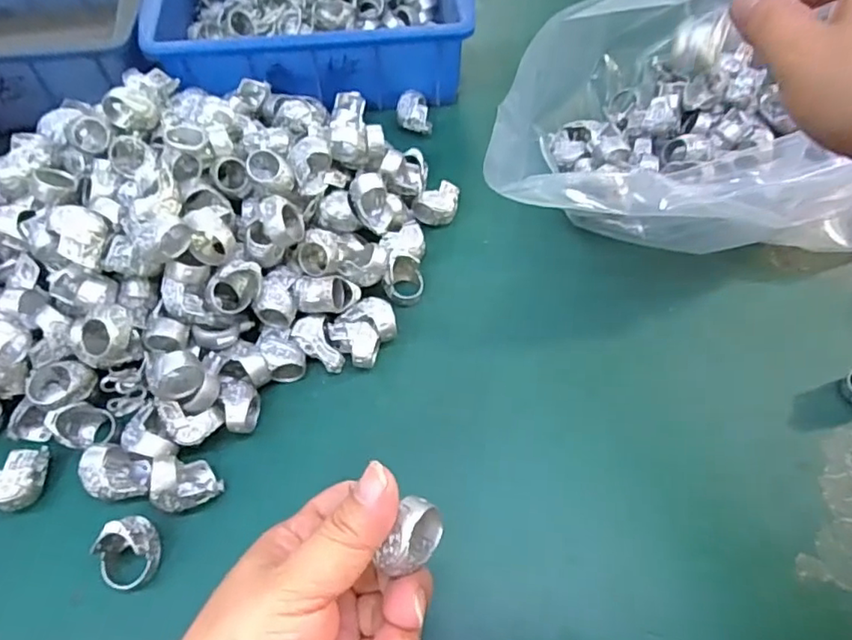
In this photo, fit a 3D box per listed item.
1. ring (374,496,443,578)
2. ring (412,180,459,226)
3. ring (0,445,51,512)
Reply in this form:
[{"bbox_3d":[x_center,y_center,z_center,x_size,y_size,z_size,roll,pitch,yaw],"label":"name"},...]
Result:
[{"bbox_3d":[-0.004,0.082,0.221,0.017,0.020,0.027,21,61,11],"label":"ring"},{"bbox_3d":[0.007,-0.081,0.414,0.030,0.022,0.030,1,58,-1],"label":"ring"},{"bbox_3d":[-0.213,0.082,0.307,0.022,0.023,0.034,19,60,9],"label":"ring"}]

